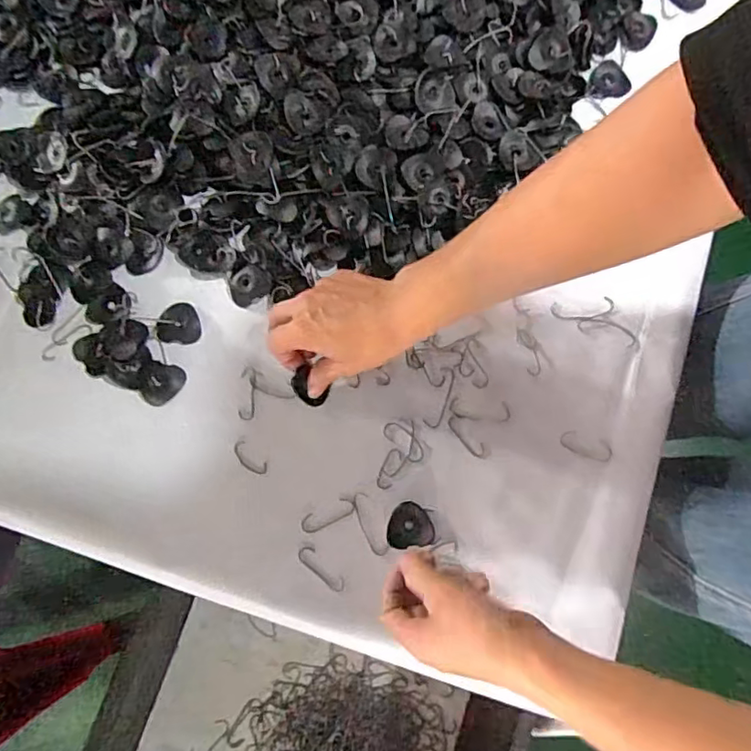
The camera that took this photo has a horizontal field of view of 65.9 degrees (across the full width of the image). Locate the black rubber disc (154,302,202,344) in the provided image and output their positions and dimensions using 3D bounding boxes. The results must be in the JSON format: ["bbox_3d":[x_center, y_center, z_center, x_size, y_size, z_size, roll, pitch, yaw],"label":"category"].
[{"bbox_3d":[-0.162,-0.043,0.474,0.035,0.004,0.033,0,79,-1],"label":"black rubber disc"}]

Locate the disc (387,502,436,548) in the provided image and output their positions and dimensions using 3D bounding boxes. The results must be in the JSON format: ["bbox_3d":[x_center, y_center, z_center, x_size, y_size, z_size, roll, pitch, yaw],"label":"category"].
[{"bbox_3d":[0.026,0.116,0.450,0.036,0.004,0.033,0,79,-1],"label":"disc"}]

